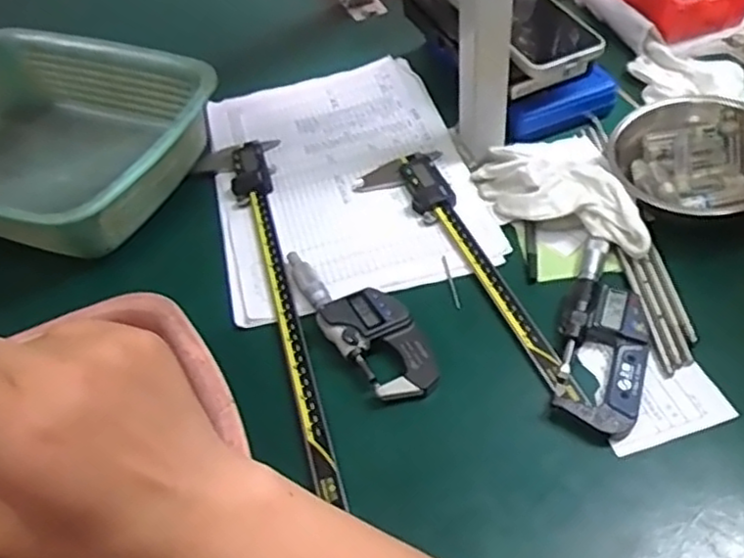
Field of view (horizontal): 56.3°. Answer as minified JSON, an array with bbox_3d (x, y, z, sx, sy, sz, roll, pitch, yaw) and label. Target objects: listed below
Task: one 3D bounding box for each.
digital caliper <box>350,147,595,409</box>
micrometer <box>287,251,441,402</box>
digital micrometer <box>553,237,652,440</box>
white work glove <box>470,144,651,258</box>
[{"bbox_3d":[0.067,-0.009,0.524,0.071,0.014,0.270,-20,50,-10],"label":"digital caliper"},{"bbox_3d":[-0.011,0.026,0.501,0.054,0.021,0.154,-33,53,-20],"label":"micrometer"},{"bbox_3d":[0.159,0.036,0.472,0.056,0.017,0.148,13,52,18],"label":"digital micrometer"},{"bbox_3d":[0.143,-0.066,0.544,0.062,0.043,0.162,-31,53,-19],"label":"white work glove"}]

